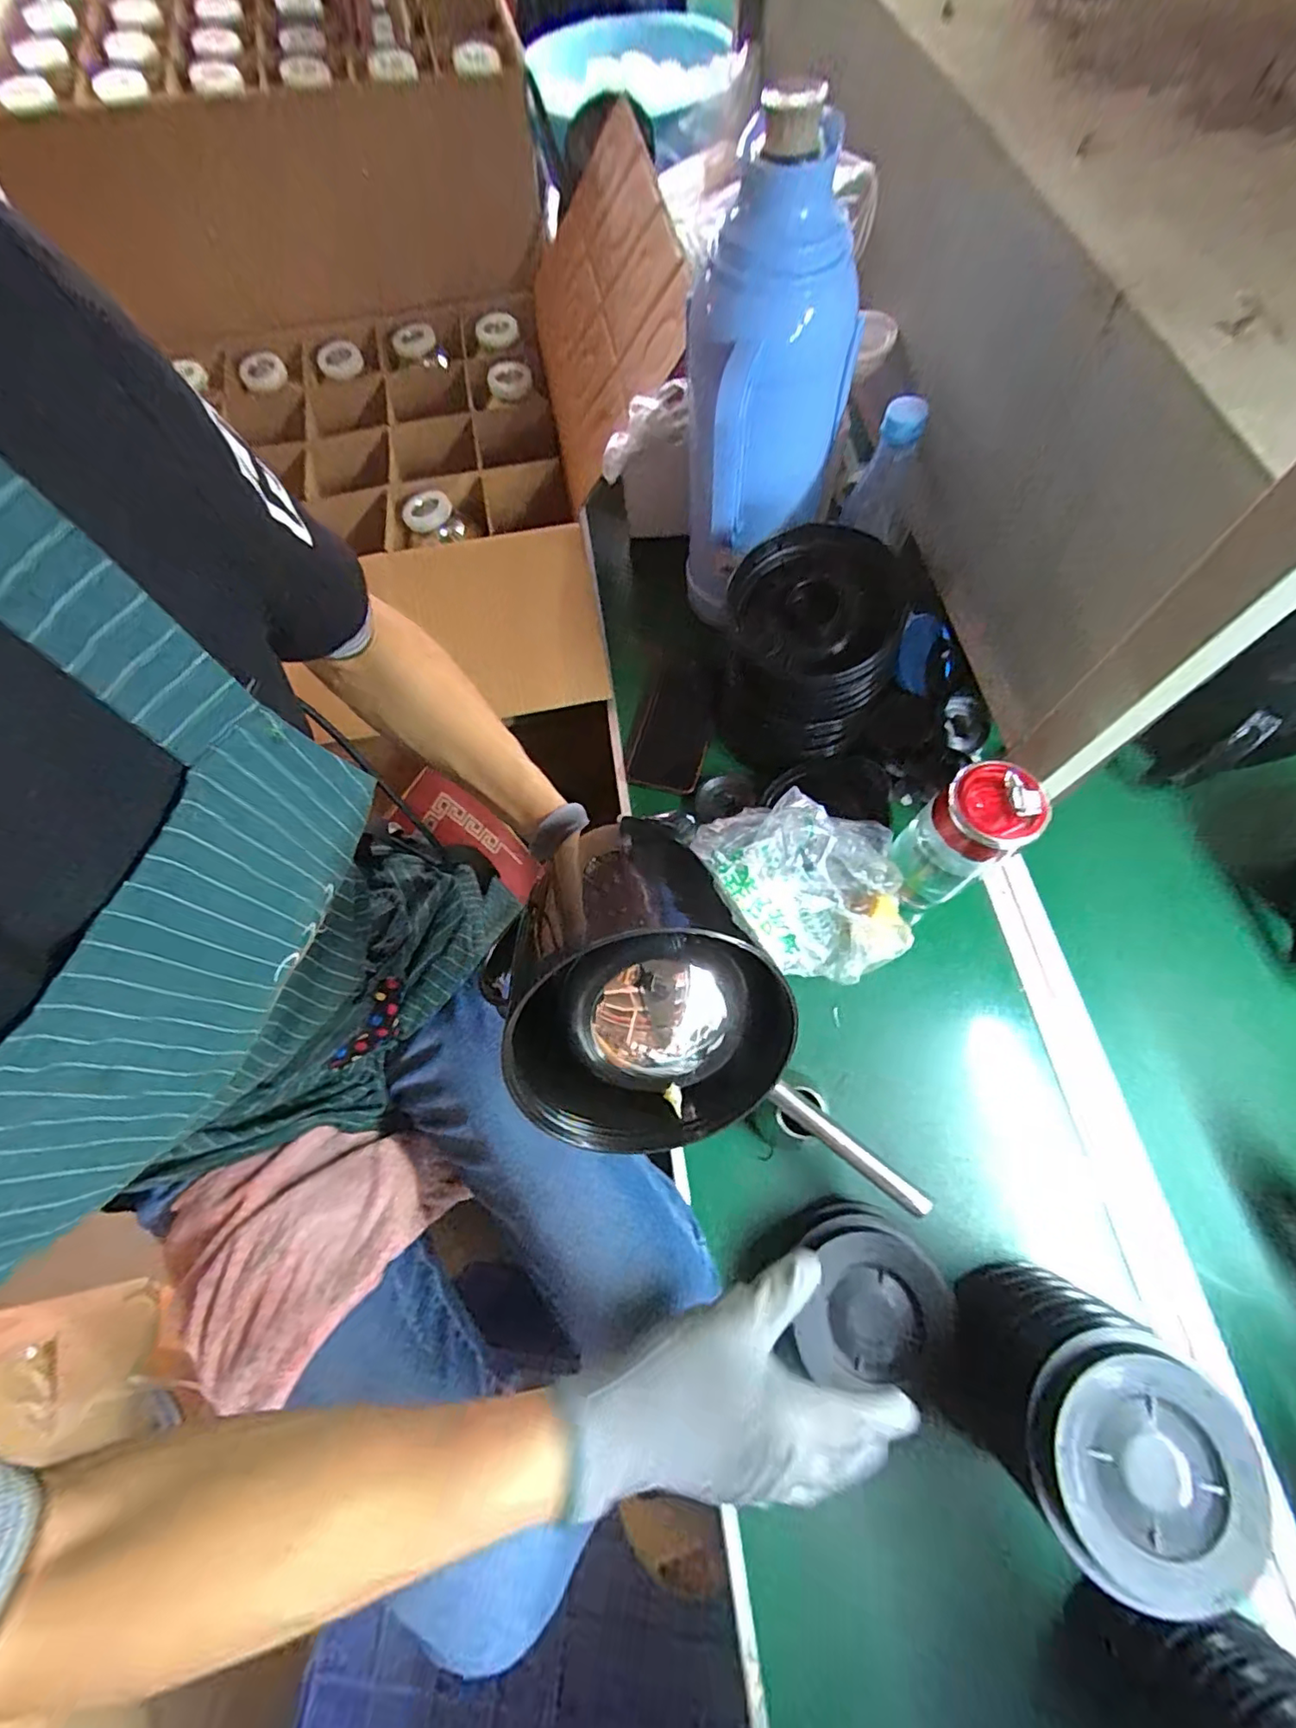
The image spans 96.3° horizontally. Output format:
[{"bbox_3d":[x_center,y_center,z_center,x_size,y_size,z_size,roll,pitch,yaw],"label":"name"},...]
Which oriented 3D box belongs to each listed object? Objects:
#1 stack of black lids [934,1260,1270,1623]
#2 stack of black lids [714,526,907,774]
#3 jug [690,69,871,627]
[{"bbox_3d":[0.270,0.344,0.366,0.108,0.124,0.115,32,73,14],"label":"stack of black lids"},{"bbox_3d":[0.140,-0.186,0.527,0.141,0.152,0.137,6,69,4],"label":"stack of black lids"},{"bbox_3d":[0.100,-0.387,0.505,0.127,0.346,0.124,3,69,3],"label":"jug"}]

